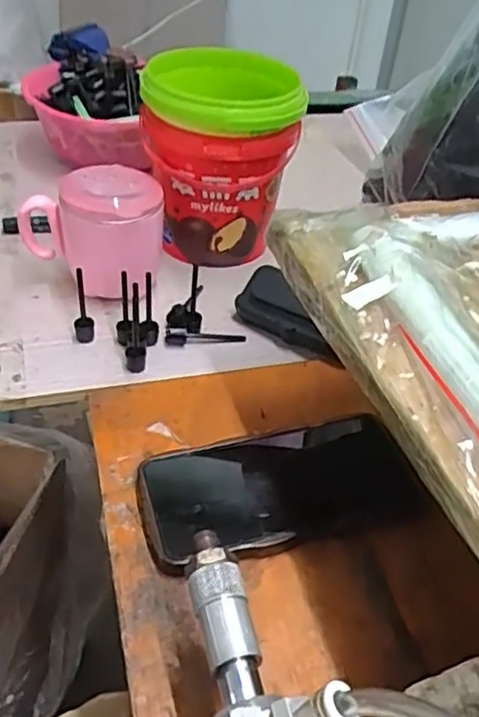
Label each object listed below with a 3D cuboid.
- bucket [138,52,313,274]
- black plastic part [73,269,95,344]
[{"bbox_3d":[-0.020,-0.174,0.569,0.127,0.156,0.122,0,42,-7],"label":"bucket"},{"bbox_3d":[-0.118,-0.040,0.483,0.015,0.066,0.013,-4,42,-12],"label":"black plastic part"}]

